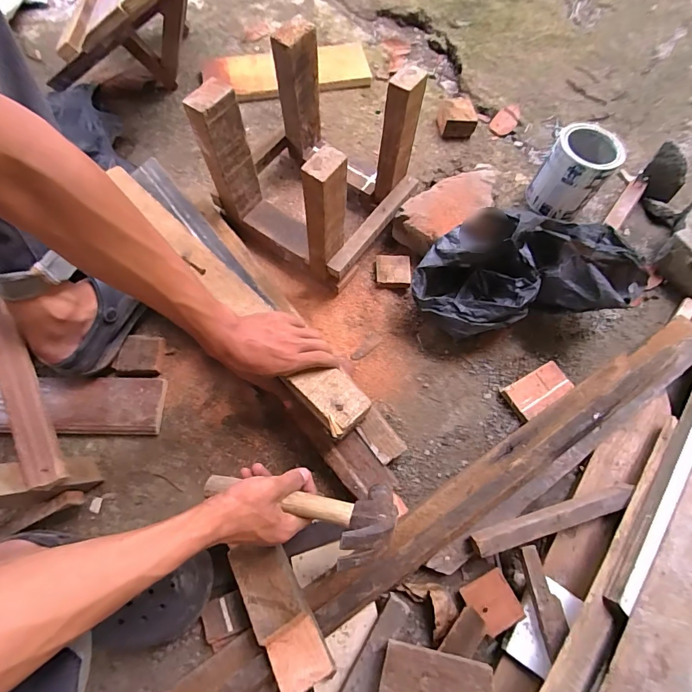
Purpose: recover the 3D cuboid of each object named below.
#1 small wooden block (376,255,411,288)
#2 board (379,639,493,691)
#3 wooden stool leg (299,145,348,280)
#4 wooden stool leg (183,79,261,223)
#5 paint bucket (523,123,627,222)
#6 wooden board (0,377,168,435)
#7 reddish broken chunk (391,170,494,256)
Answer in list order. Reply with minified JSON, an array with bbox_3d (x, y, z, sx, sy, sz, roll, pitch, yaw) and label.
[{"bbox_3d":[0.083,-0.132,0.708,0.060,0.022,0.060,2,70,1],"label":"small wooden block"},{"bbox_3d":[0.098,0.367,0.438,0.115,0.010,0.055,3,50,15],"label":"board"},{"bbox_3d":[-0.031,-0.175,0.596,0.046,0.247,0.057,27,72,9],"label":"wooden stool leg"},{"bbox_3d":[-0.180,-0.288,0.609,0.048,0.199,0.066,36,74,12],"label":"wooden stool leg"},{"bbox_3d":[0.411,-0.314,0.732,0.107,0.131,0.128,38,74,13],"label":"paint bucket"},{"bbox_3d":[-0.453,0.089,0.609,0.346,0.020,0.084,1,70,0],"label":"wooden board"},{"bbox_3d":[0.188,-0.240,0.723,0.200,0.079,0.111,-42,75,-14],"label":"reddish broken chunk"}]

